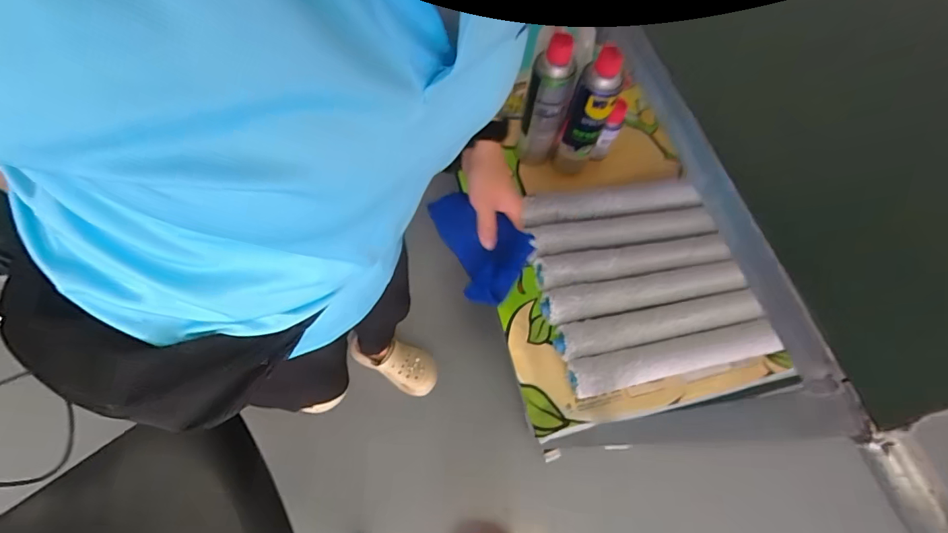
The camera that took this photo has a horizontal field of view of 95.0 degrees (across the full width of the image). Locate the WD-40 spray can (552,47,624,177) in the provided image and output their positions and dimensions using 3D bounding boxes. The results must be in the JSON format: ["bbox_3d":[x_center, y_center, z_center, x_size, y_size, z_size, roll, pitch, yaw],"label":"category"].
[{"bbox_3d":[0.179,-0.231,0.707,0.058,0.240,0.054,1,67,-1],"label":"WD-40 spray can"}]

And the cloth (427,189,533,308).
[{"bbox_3d":[-0.001,-0.019,0.506,0.128,0.033,0.098,30,100,-7],"label":"cloth"}]

